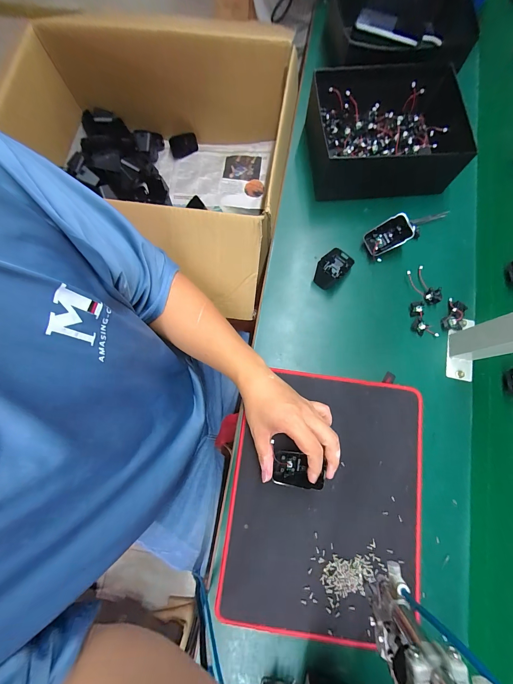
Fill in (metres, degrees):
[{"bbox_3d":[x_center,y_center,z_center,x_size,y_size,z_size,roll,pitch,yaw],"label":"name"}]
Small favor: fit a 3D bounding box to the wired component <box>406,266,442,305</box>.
[{"bbox_3d":[0.283,-0.095,0.467,0.035,0.019,0.068,-27,79,-4],"label":"wired component"}]

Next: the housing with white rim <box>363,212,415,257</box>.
[{"bbox_3d":[0.223,-0.180,0.472,0.073,0.018,0.044,-26,93,27],"label":"housing with white rim"}]

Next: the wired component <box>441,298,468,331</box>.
[{"bbox_3d":[0.322,-0.045,0.448,0.039,0.019,0.053,3,78,2],"label":"wired component"}]

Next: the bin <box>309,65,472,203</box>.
[{"bbox_3d":[0.224,-0.367,0.492,0.253,0.091,0.191,-1,78,1],"label":"bin"}]

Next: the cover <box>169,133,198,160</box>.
[{"bbox_3d":[-0.181,-0.489,0.693,0.070,0.045,0.012,-6,54,11],"label":"cover"}]

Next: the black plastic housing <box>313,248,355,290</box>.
[{"bbox_3d":[0.130,-0.127,0.469,0.042,0.034,0.076,40,82,9],"label":"black plastic housing"}]

